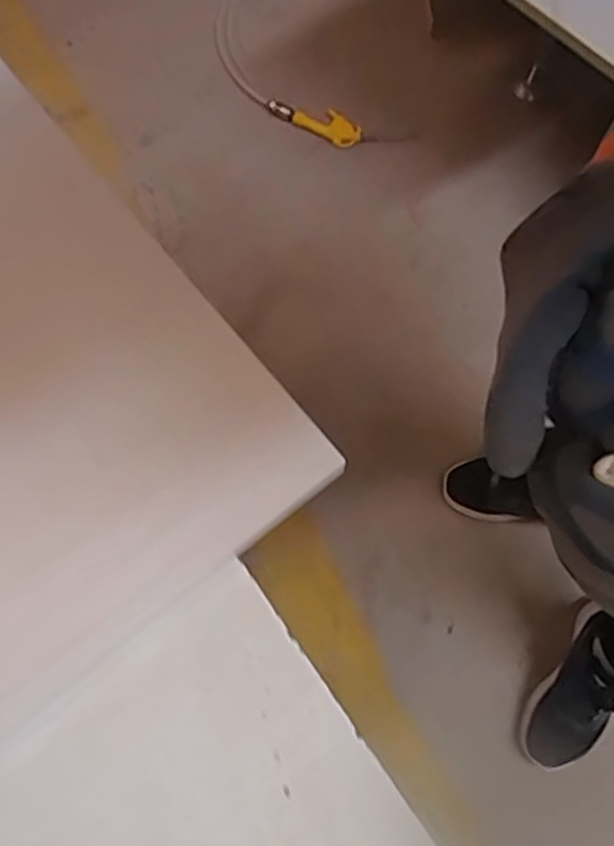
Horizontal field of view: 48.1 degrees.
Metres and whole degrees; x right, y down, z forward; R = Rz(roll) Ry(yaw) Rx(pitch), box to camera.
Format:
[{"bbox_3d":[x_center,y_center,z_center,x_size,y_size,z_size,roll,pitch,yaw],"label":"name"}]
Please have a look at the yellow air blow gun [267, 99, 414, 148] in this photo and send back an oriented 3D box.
[{"bbox_3d":[0.056,-0.557,1.300,0.273,0.034,0.068,13,71,2],"label":"yellow air blow gun"}]

